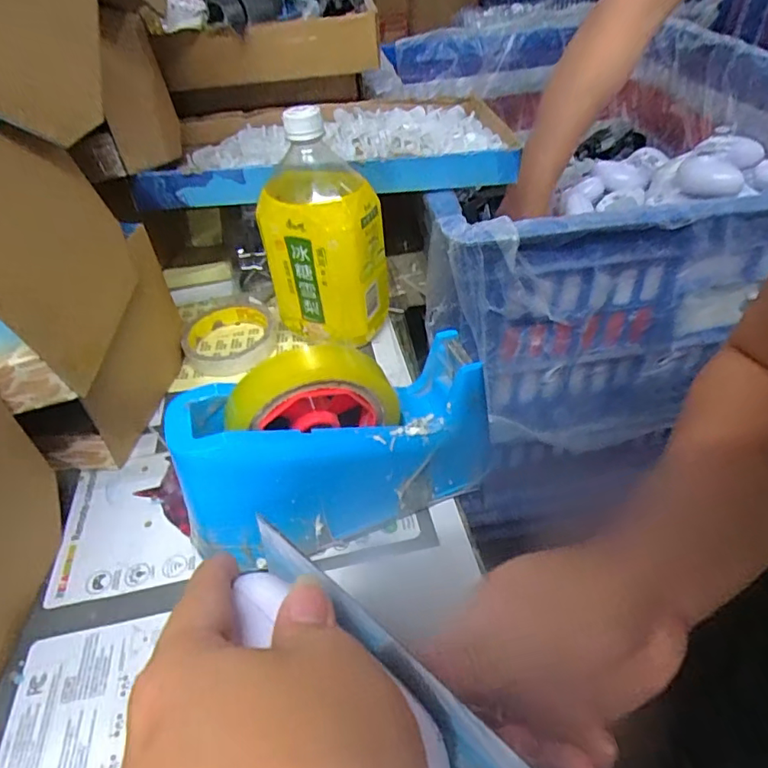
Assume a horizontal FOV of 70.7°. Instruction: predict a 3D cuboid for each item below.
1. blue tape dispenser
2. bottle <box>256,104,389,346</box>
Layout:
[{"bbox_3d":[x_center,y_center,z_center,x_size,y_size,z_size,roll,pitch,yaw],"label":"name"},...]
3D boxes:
[{"bbox_3d":[-0.029,0.037,0.344,0.192,0.124,0.069,-17,44,-14],"label":"blue tape dispenser"},{"bbox_3d":[-0.052,-0.129,0.475,0.102,0.190,0.091,-7,42,-3],"label":"bottle"}]

